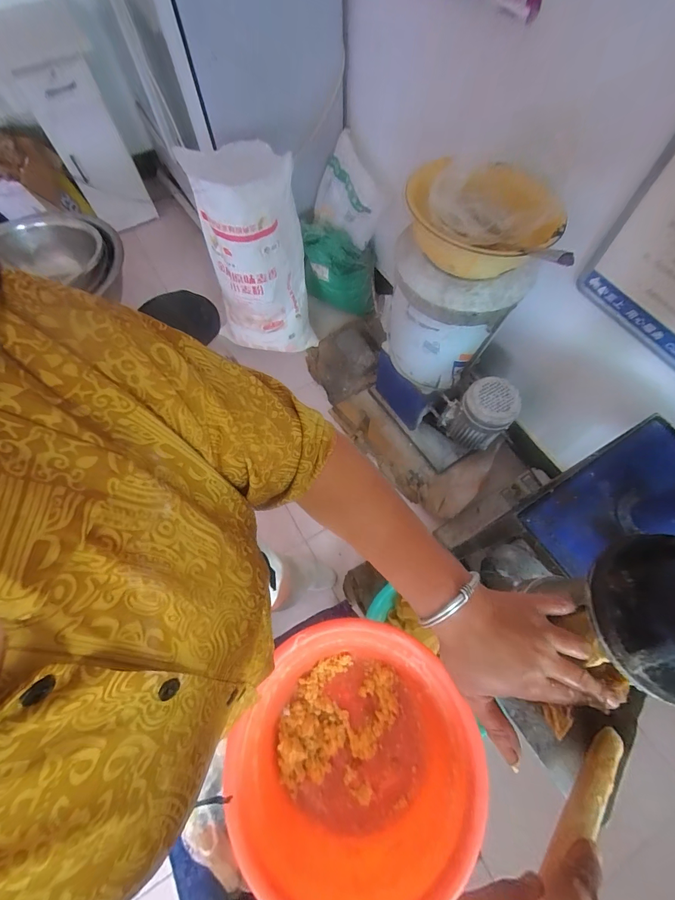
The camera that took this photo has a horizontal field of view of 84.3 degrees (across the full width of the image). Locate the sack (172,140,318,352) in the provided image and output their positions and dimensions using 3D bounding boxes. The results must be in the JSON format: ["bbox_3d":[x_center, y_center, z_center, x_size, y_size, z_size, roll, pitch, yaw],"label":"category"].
[{"bbox_3d":[-0.289,-0.653,1.381,0.343,0.732,0.250,-2,66,-1],"label":"sack"}]

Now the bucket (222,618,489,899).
[{"bbox_3d":[0.018,0.559,0.711,0.378,0.183,0.422,40,72,16],"label":"bucket"}]

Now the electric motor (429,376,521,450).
[{"bbox_3d":[0.463,-0.120,1.284,0.225,0.279,0.150,35,71,14],"label":"electric motor"}]

